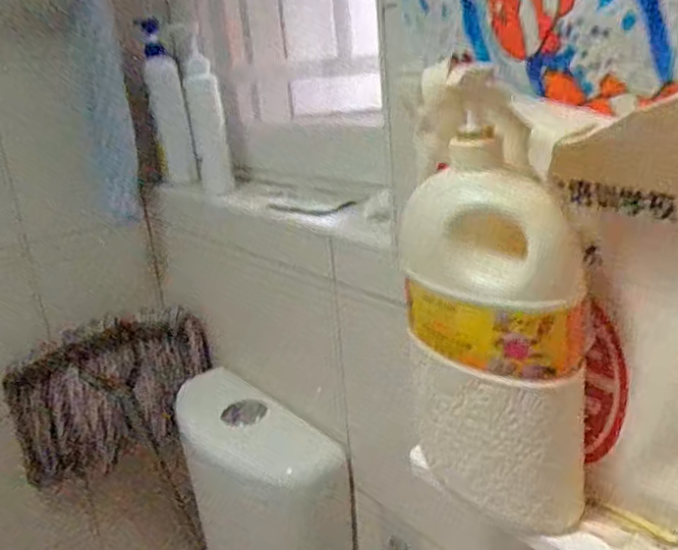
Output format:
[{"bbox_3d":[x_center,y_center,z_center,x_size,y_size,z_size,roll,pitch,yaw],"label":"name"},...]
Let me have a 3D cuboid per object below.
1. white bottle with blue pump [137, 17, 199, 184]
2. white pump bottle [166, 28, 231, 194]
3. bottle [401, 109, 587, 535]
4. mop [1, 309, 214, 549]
[{"bbox_3d":[-0.291,-0.291,1.055,0.054,0.265,0.056,-8,18,-11],"label":"white bottle with blue pump"},{"bbox_3d":[-0.207,-0.246,0.938,0.061,0.228,0.058,-8,18,-11],"label":"white pump bottle"},{"bbox_3d":[0.106,0.045,0.433,0.072,0.258,0.121,-13,19,-25],"label":"bottle"},{"bbox_3d":[-0.344,0.592,1.199,0.332,1.065,0.226,-19,22,-37],"label":"mop"}]

